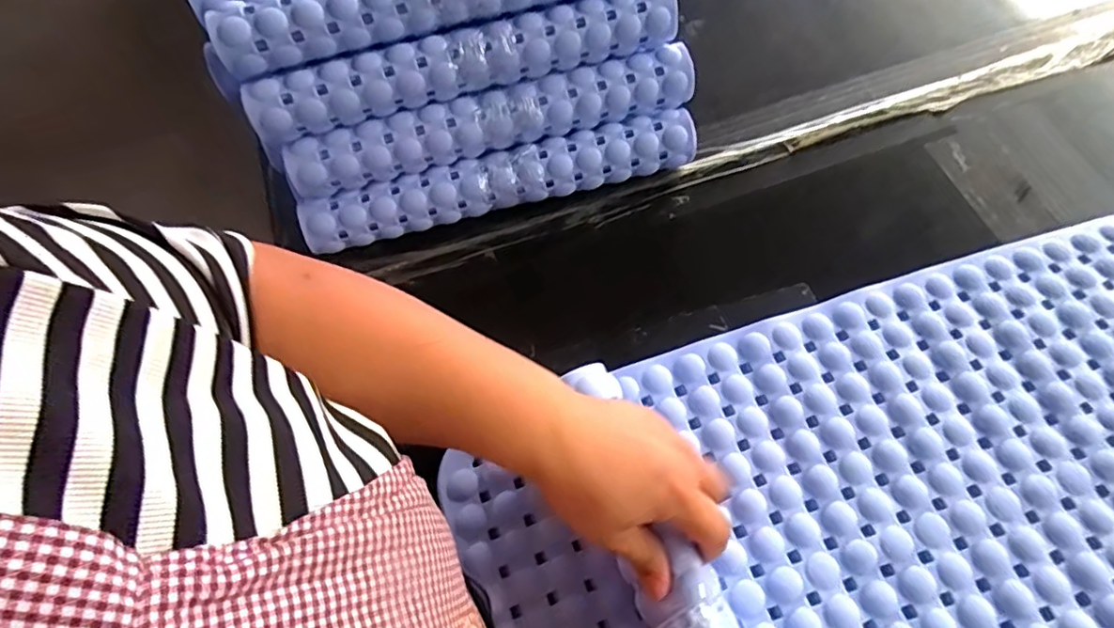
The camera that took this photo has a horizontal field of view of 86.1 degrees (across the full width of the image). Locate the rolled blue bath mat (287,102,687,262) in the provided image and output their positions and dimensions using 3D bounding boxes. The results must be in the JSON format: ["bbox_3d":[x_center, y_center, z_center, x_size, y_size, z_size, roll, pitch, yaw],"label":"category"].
[{"bbox_3d":[-0.051,-0.122,0.566,0.368,0.052,0.042,-15,65,-5],"label":"rolled blue bath mat"}]

